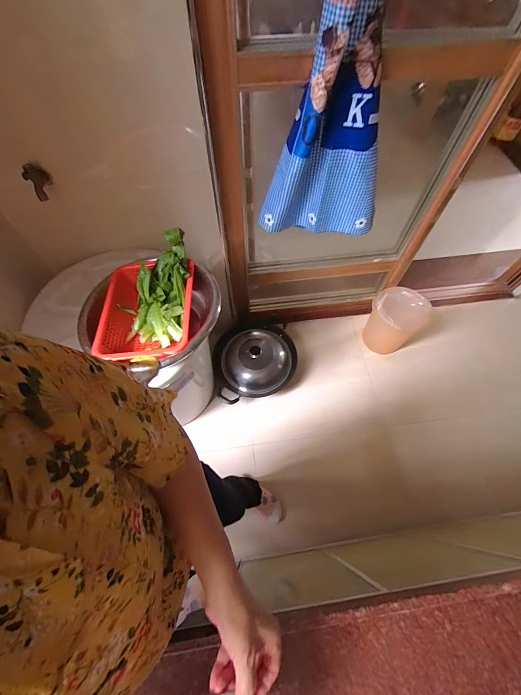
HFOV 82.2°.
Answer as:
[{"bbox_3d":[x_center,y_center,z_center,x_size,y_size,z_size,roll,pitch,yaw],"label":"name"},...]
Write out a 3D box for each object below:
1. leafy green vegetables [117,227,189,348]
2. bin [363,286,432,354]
[{"bbox_3d":[-0.247,-0.147,0.755,0.145,0.068,0.282,18,98,11],"label":"leafy green vegetables"},{"bbox_3d":[0.597,-0.120,1.355,0.222,0.236,0.213,-39,71,-17],"label":"bin"}]

